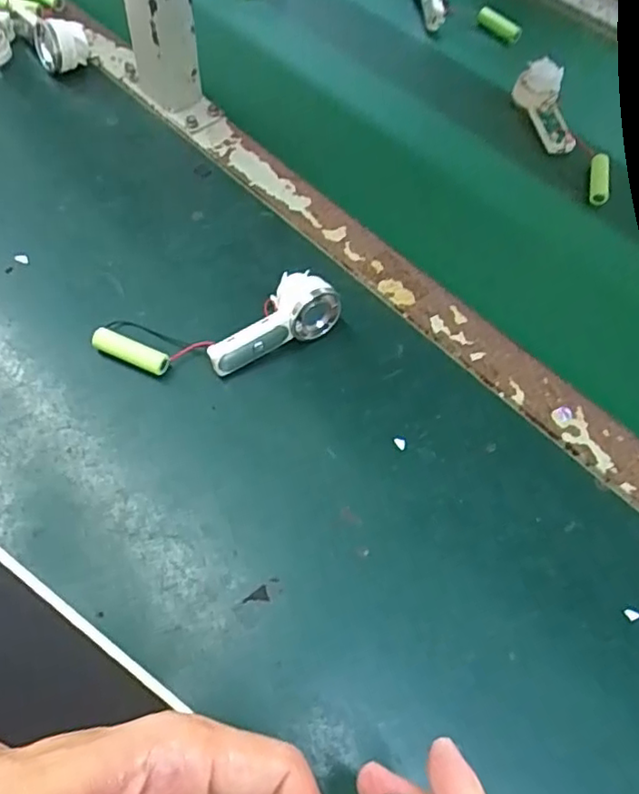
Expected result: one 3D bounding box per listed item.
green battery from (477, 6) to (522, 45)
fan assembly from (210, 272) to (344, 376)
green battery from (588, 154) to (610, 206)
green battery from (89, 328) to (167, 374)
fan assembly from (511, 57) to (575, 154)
[{"bbox_3d":[0.179,-0.371,0.625,0.052,0.017,0.015,13,55,-28],"label":"green battery"},{"bbox_3d":[-0.034,-0.052,0.416,0.091,0.040,0.036,-23,63,-16],"label":"fan assembly"},{"bbox_3d":[0.234,-0.181,0.527,0.017,0.017,0.048,14,60,5],"label":"green battery"},{"bbox_3d":[-0.124,-0.029,0.414,0.053,0.015,0.014,20,60,8],"label":"green battery"},{"bbox_3d":[0.201,-0.252,0.553,0.029,0.033,0.088,-13,74,-11],"label":"fan assembly"}]

